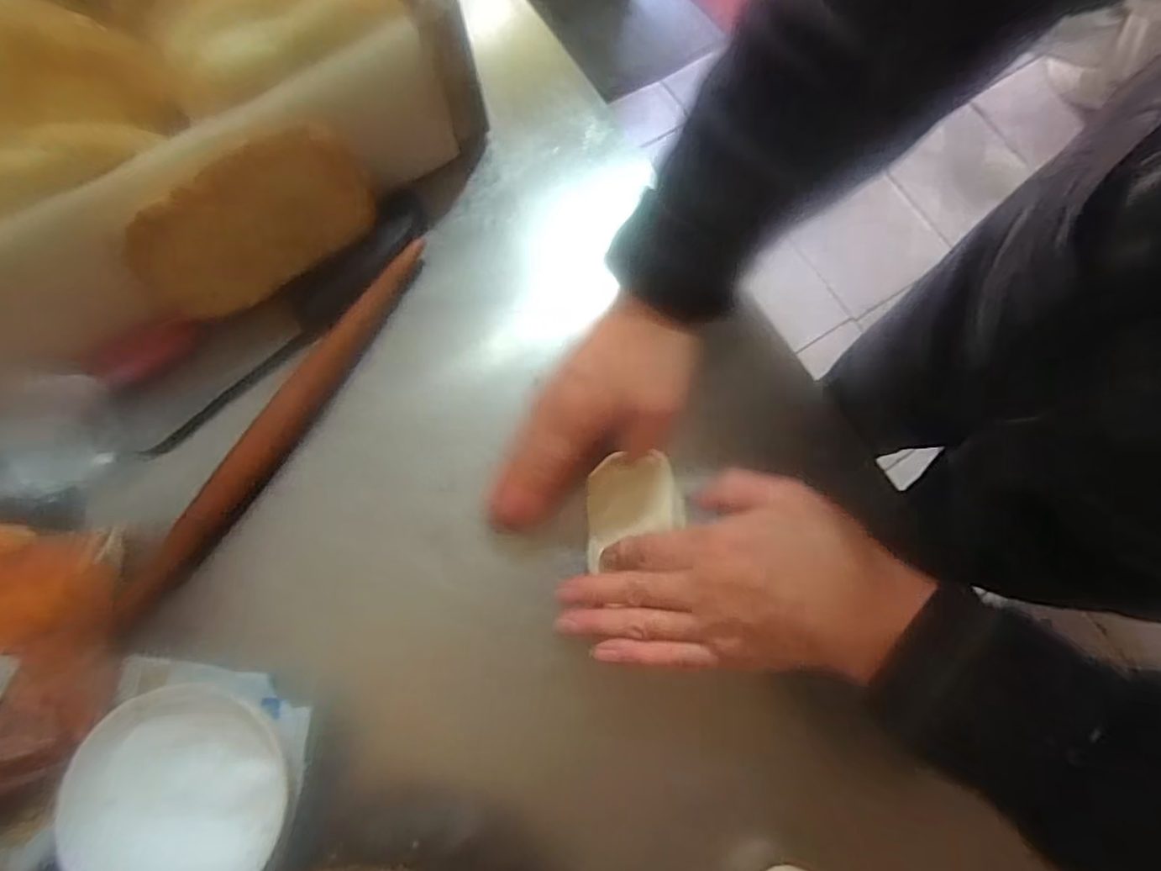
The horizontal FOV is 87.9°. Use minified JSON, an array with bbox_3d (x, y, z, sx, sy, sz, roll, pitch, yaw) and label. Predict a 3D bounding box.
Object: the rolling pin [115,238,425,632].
[{"bbox_3d":[-0.205,-0.013,0.415,0.024,0.032,0.301,34,79,7],"label":"rolling pin"}]

